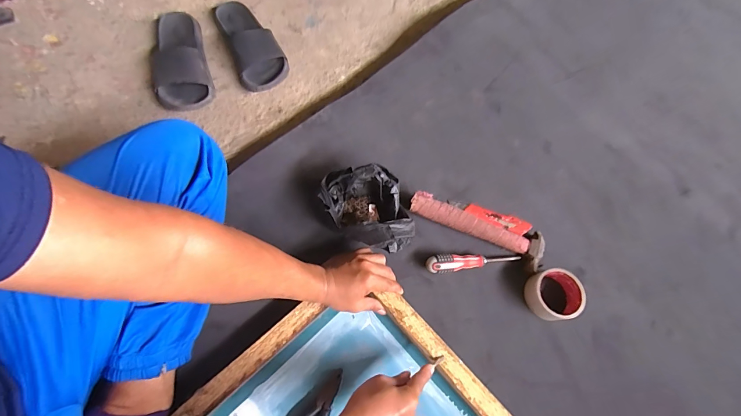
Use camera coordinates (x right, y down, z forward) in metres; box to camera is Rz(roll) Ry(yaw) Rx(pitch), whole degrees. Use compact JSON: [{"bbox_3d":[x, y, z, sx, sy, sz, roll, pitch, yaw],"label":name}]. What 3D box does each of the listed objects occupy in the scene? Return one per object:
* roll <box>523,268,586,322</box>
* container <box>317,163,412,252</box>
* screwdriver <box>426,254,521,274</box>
[{"bbox_3d":[0.331,0.156,0.623,0.089,0.051,0.084,1,70,-2],"label":"roll"},{"bbox_3d":[-0.010,0.003,0.622,0.153,0.105,0.158,-3,71,-3],"label":"container"},{"bbox_3d":[0.192,0.099,0.643,0.180,0.031,0.031,-5,71,-4],"label":"screwdriver"}]

